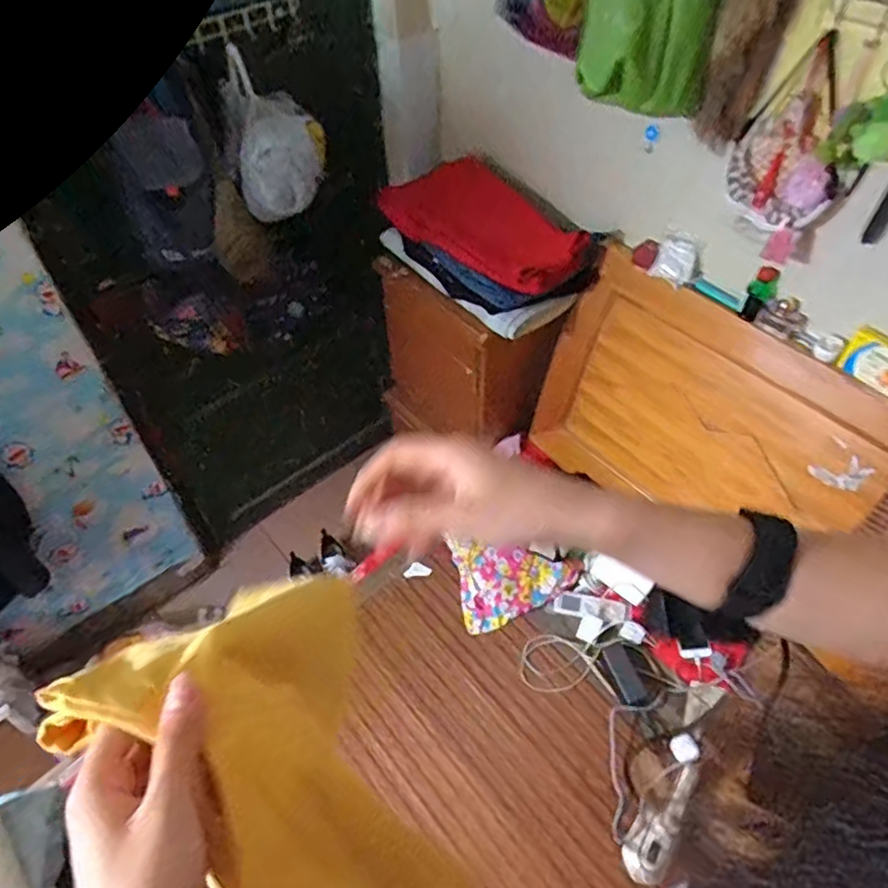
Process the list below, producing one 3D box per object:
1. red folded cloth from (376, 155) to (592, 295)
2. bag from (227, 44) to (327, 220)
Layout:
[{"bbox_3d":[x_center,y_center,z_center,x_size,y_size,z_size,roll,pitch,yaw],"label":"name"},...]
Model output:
[{"bbox_3d":[0.083,-0.500,1.418,0.463,0.129,0.218,31,57,26],"label":"red folded cloth"},{"bbox_3d":[-0.342,-0.627,1.334,0.180,0.250,0.205,-9,49,-5],"label":"bag"}]

